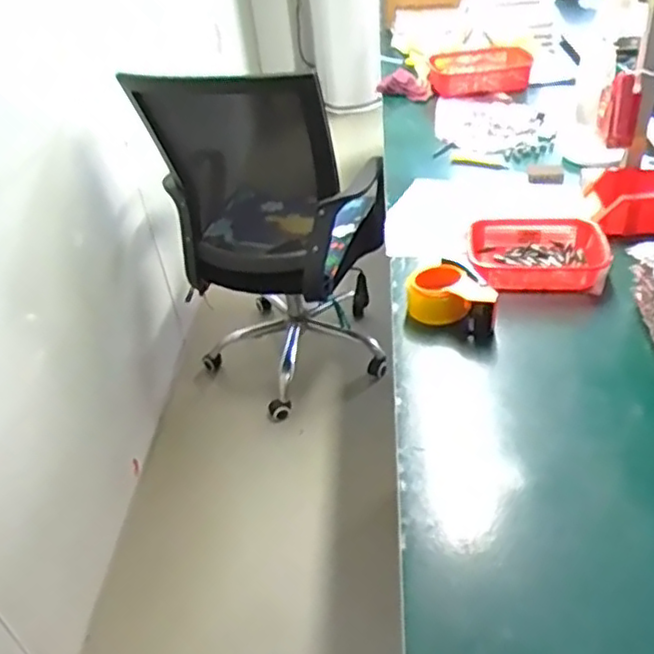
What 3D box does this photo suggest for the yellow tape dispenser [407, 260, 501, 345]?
[{"bbox_3d":[0.193,-0.046,1.014,0.138,0.069,0.105,11,41,21],"label":"yellow tape dispenser"}]

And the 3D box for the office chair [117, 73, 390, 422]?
[{"bbox_3d":[-0.151,-0.273,1.860,0.559,0.967,0.629,-11,38,-6],"label":"office chair"}]

